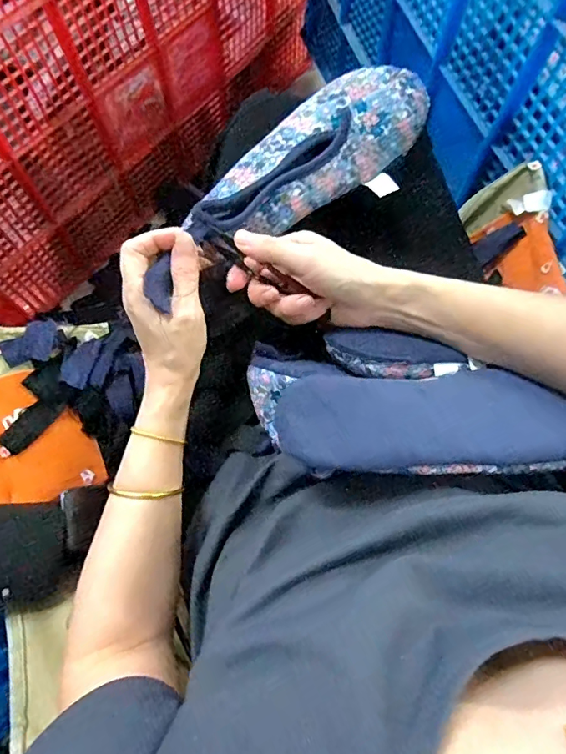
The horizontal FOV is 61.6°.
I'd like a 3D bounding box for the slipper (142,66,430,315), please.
[{"bbox_3d":[0.024,-0.189,0.414,0.238,0.045,0.097,-35,74,-9],"label":"slipper"}]

